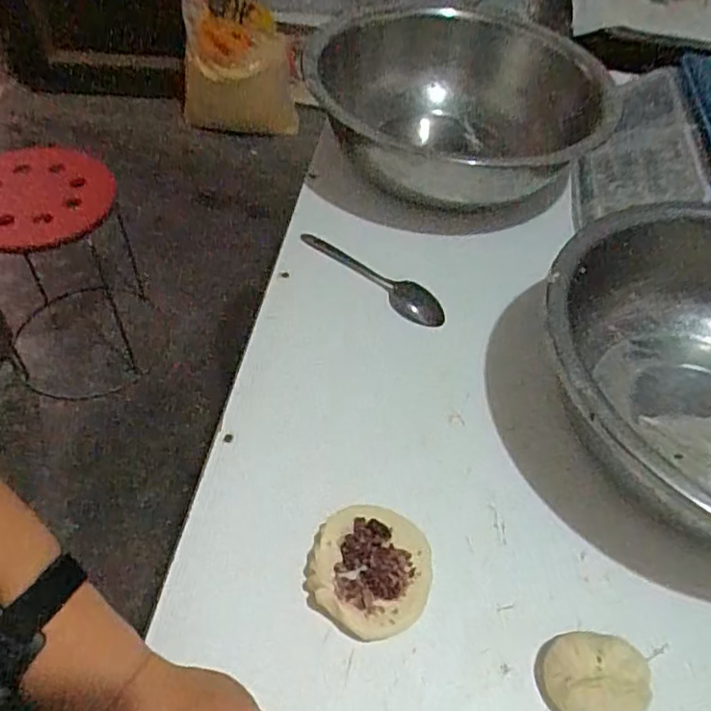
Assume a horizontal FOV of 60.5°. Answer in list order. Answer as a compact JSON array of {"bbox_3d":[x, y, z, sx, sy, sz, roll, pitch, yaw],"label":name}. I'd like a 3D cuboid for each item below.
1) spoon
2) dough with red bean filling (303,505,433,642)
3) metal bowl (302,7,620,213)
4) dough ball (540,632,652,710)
[{"bbox_3d":[0.014,-0.077,0.628,0.173,0.015,0.040,28,54,16],"label":"spoon"},{"bbox_3d":[0.011,0.151,0.432,0.083,0.024,0.088,3,51,-3],"label":"dough with red bean filling"},{"bbox_3d":[0.112,-0.281,0.708,0.292,0.126,0.295,3,51,-3],"label":"metal bowl"},{"bbox_3d":[0.153,0.210,0.396,0.065,0.038,0.055,0,51,-6],"label":"dough ball"}]

